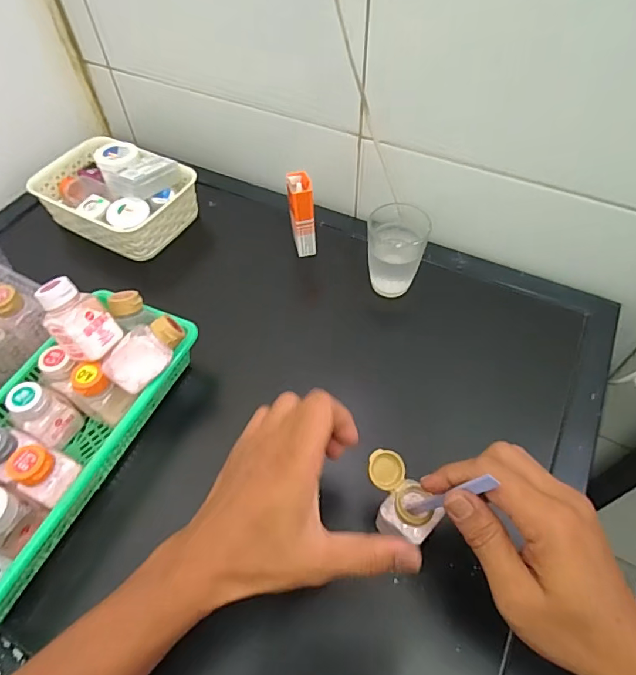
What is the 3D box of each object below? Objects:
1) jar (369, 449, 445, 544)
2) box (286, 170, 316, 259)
[{"bbox_3d":[0.062,0.126,0.364,0.065,0.039,0.041,39,63,24],"label":"jar"},{"bbox_3d":[-0.020,-0.149,0.568,0.028,0.092,0.041,-7,55,-4],"label":"box"}]

